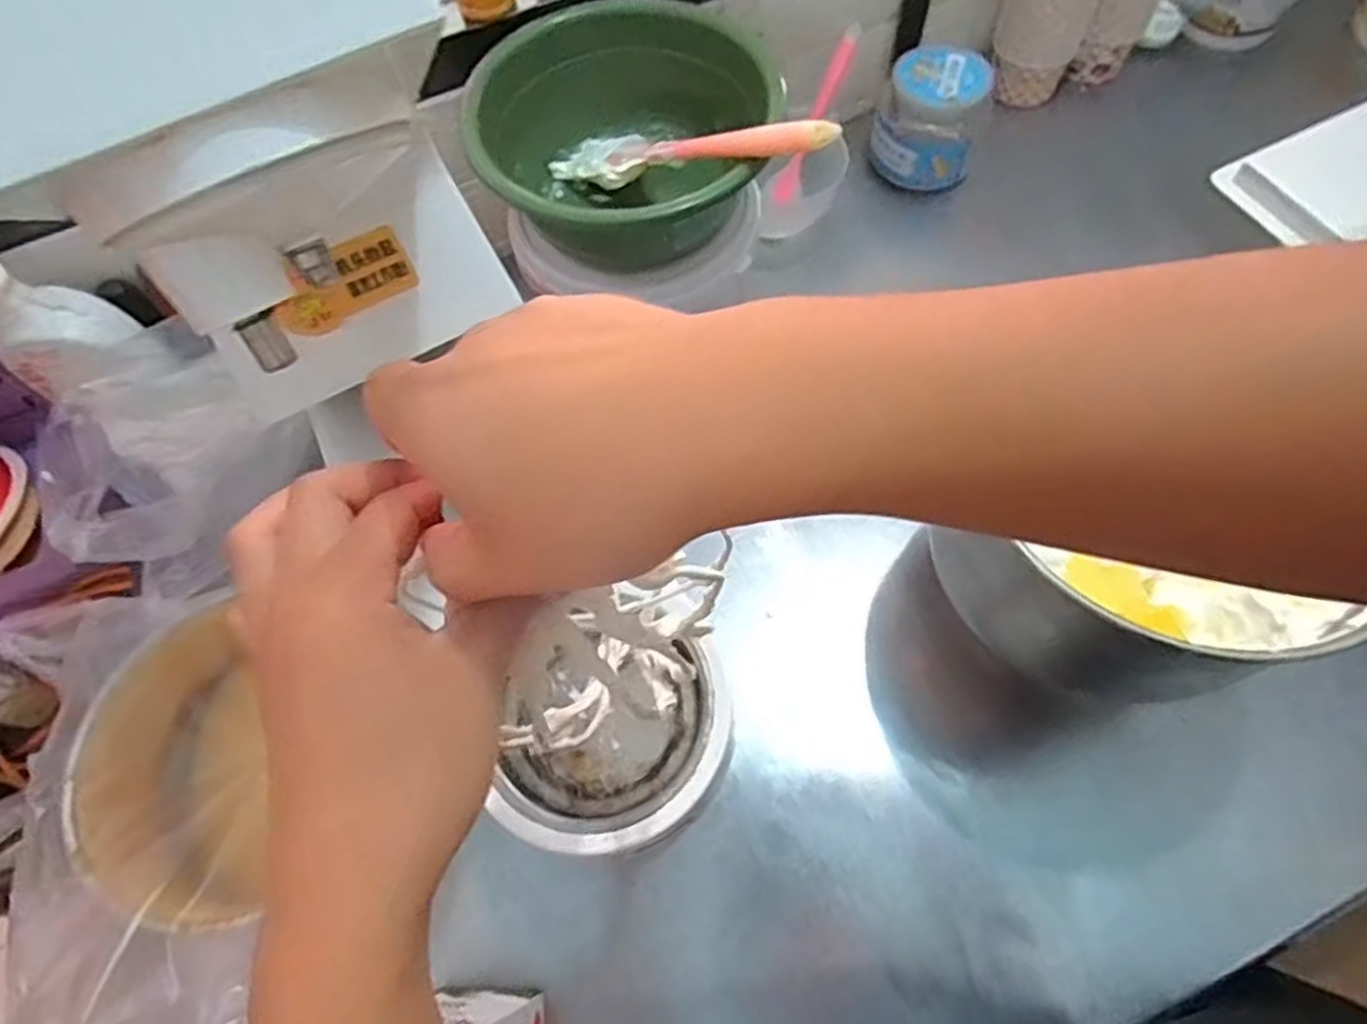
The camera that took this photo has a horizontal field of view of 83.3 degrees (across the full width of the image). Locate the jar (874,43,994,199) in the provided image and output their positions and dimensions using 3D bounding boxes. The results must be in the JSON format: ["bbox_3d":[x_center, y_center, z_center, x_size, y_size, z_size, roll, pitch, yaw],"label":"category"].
[{"bbox_3d":[0.242,-0.390,0.757,0.095,0.100,0.088,-1,64,3],"label":"jar"}]

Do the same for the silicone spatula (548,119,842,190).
[{"bbox_3d":[-0.002,-0.265,0.569,0.275,0.022,0.052,19,63,42],"label":"silicone spatula"}]

